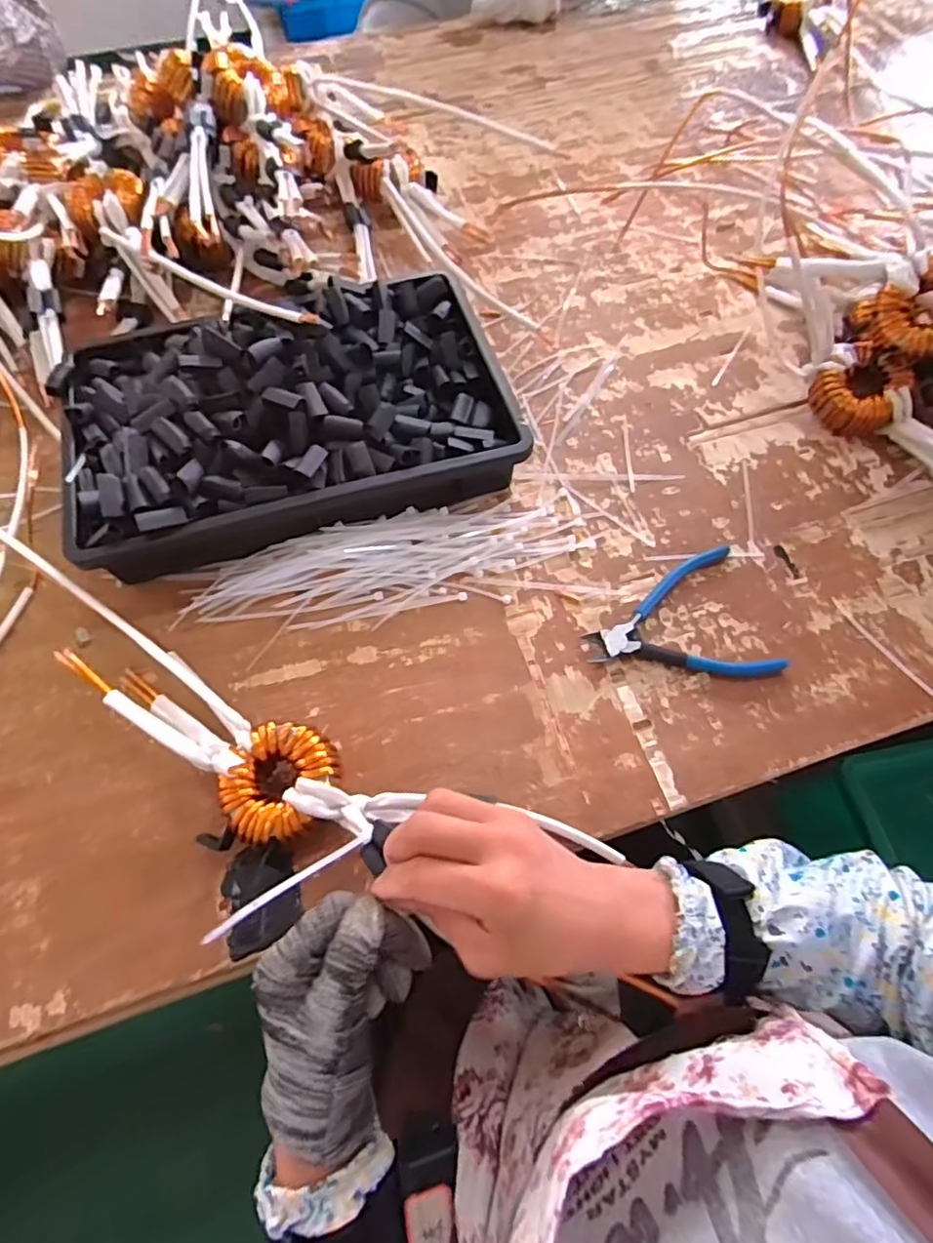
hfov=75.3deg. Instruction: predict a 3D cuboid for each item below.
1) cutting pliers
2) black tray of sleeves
[{"bbox_3d":[0.164,0.002,0.475,0.140,0.015,0.113,-13,64,-6],"label":"cutting pliers"},{"bbox_3d":[-0.151,-0.180,0.522,0.363,0.075,0.242,-16,65,-7],"label":"black tray of sleeves"}]

